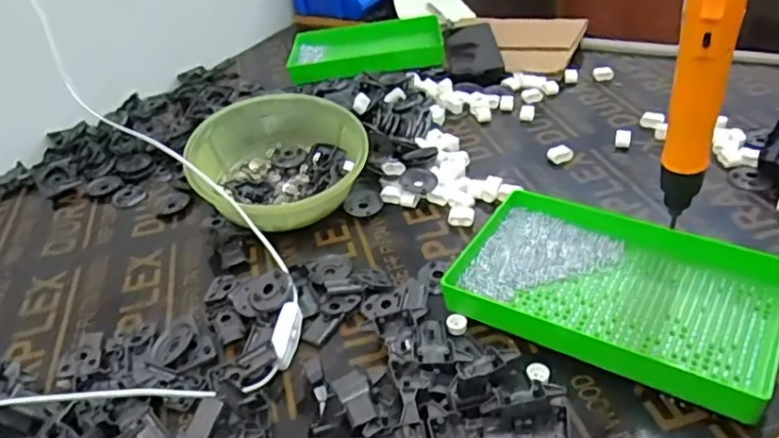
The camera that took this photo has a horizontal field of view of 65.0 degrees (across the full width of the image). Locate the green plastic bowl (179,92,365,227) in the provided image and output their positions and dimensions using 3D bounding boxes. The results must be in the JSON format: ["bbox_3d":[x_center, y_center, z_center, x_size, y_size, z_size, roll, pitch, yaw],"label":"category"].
[{"bbox_3d":[-0.122,-0.062,0.689,0.192,0.088,0.188,-15,36,-10],"label":"green plastic bowl"}]

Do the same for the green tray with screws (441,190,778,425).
[{"bbox_3d":[0.182,0.058,0.505,0.247,0.046,0.146,17,43,30],"label":"green tray with screws"}]

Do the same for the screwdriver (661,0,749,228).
[{"bbox_3d":[0.218,-0.086,0.432,0.033,0.195,0.039,13,41,26],"label":"screwdriver"}]

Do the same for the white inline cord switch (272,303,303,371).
[{"bbox_3d":[-0.086,0.095,0.515,0.021,0.012,0.060,-3,50,6],"label":"white inline cord switch"}]

